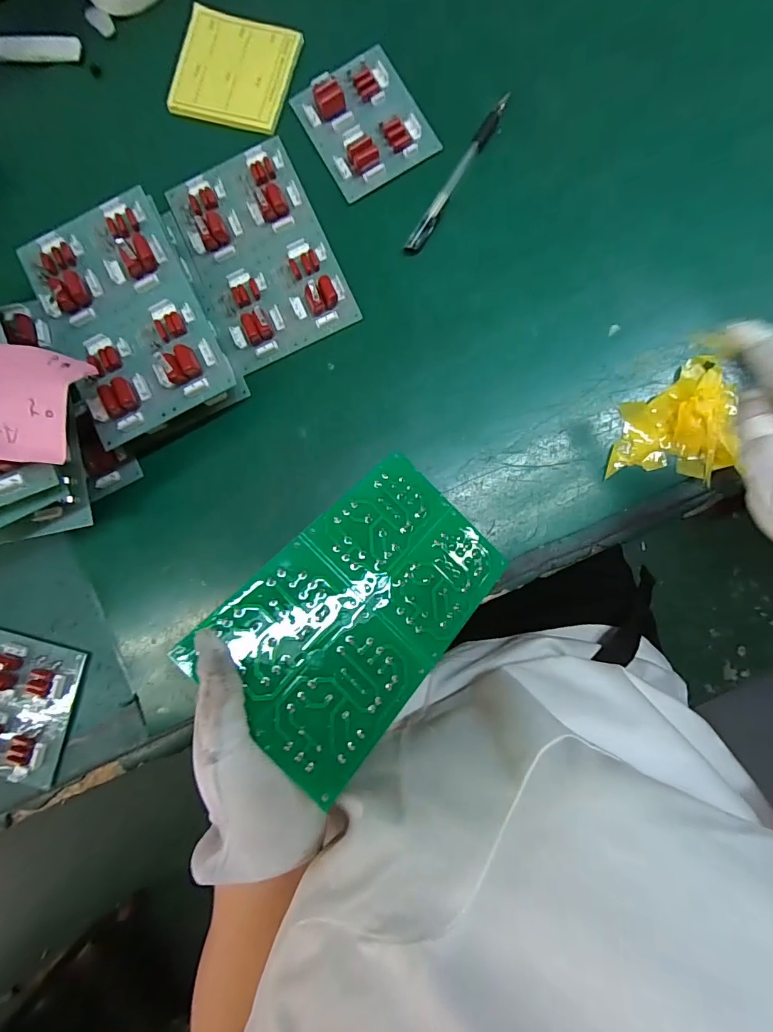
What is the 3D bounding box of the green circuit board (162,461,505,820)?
[{"bbox_3d":[-0.011,0.053,0.269,0.115,0.005,0.186,45,63,-1],"label":"green circuit board"}]

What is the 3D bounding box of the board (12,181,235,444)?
[{"bbox_3d":[-0.212,-0.162,0.346,0.113,0.023,0.185,-27,84,3],"label":"board"}]

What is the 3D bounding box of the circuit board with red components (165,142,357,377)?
[{"bbox_3d":[-0.114,-0.232,0.381,0.119,0.018,0.185,-24,84,3],"label":"circuit board with red components"}]

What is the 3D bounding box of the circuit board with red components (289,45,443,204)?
[{"bbox_3d":[-0.019,-0.347,0.379,0.093,0.015,0.111,-28,84,3],"label":"circuit board with red components"}]

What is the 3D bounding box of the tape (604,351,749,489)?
[{"bbox_3d":[0.228,-0.079,0.340,0.081,0.023,0.096,9,86,6],"label":"tape"}]

